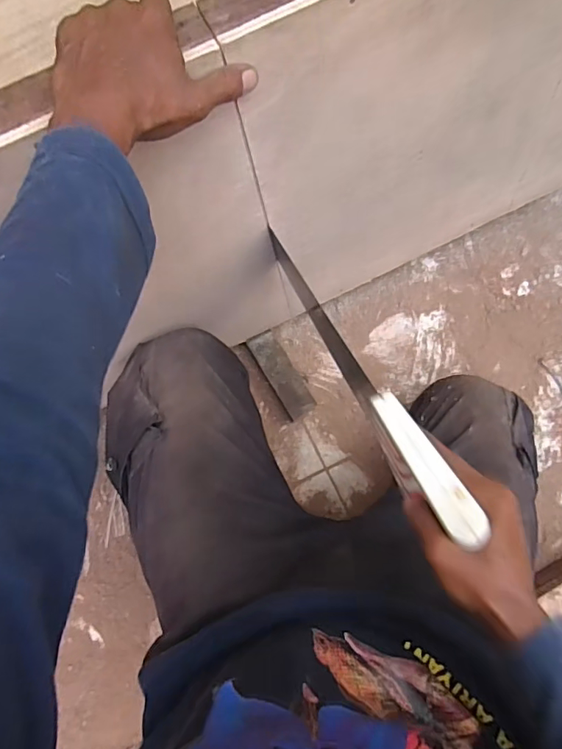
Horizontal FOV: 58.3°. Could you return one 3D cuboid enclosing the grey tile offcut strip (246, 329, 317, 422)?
[{"bbox_3d":[0.003,0.000,0.733,0.043,0.031,0.130,-30,84,-1],"label":"grey tile offcut strip"}]

